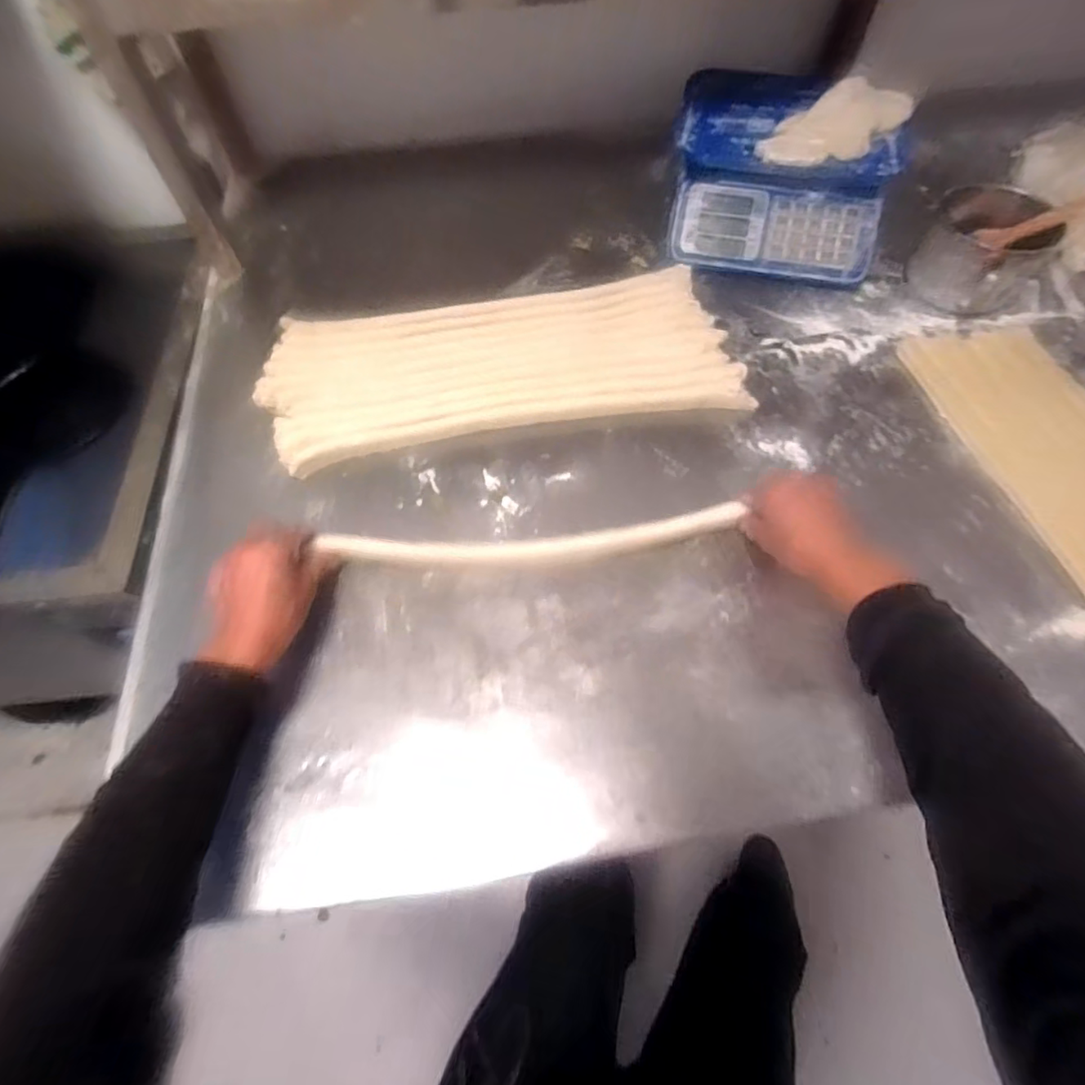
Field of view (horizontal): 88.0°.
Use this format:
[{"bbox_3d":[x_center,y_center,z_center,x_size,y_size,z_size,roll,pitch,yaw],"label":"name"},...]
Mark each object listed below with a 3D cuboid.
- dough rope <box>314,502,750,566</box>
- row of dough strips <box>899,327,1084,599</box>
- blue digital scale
[{"bbox_3d":[-0.008,-0.002,0.563,0.407,0.044,0.030,-5,62,-2],"label":"dough rope"},{"bbox_3d":[0.577,-0.106,0.625,0.185,0.018,0.375,-12,63,-6],"label":"row of dough strips"},{"bbox_3d":[0.332,-0.517,0.798,0.299,0.110,0.303,11,63,6],"label":"blue digital scale"}]

